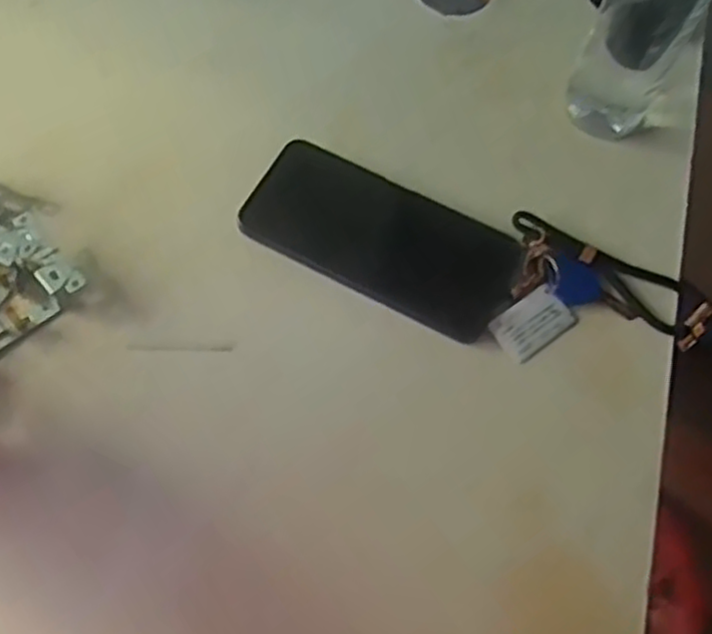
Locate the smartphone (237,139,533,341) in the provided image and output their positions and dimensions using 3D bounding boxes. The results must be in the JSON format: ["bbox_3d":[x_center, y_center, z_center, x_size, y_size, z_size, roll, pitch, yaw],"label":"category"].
[{"bbox_3d":[0.016,-0.050,0.464,0.168,0.015,0.072,27,67,9],"label":"smartphone"}]

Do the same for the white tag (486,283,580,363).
[{"bbox_3d":[0.107,0.003,0.452,0.049,0.004,0.031,-34,81,-18],"label":"white tag"}]

